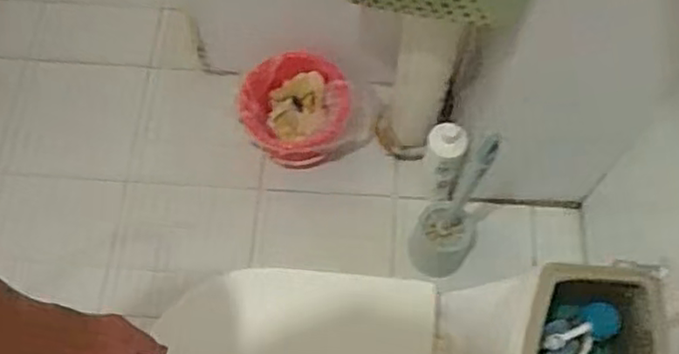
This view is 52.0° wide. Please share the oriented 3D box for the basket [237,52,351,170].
[{"bbox_3d":[-0.093,-0.128,1.522,0.234,0.193,0.225,5,65,2],"label":"basket"}]

